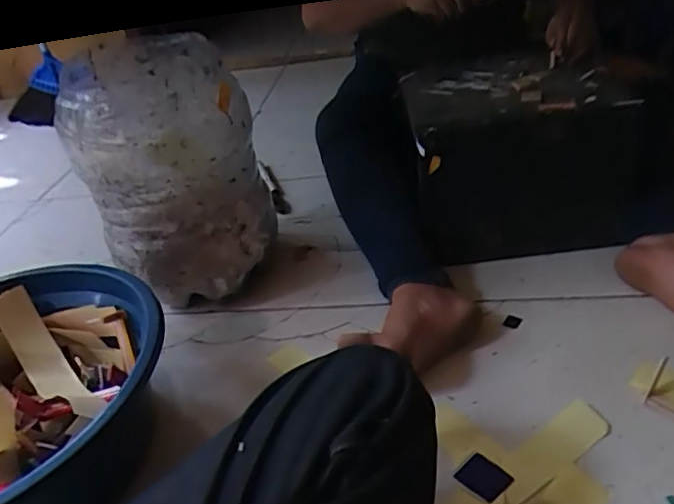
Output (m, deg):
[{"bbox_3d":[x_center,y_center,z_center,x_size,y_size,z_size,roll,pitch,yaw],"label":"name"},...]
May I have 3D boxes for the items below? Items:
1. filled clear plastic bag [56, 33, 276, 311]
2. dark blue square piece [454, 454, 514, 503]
[{"bbox_3d":[-0.227,-0.113,0.821,0.226,0.293,0.203,-10,34,1],"label":"filled clear plastic bag"},{"bbox_3d":[0.139,0.211,0.539,0.042,0.004,0.038,23,47,40],"label":"dark blue square piece"}]

